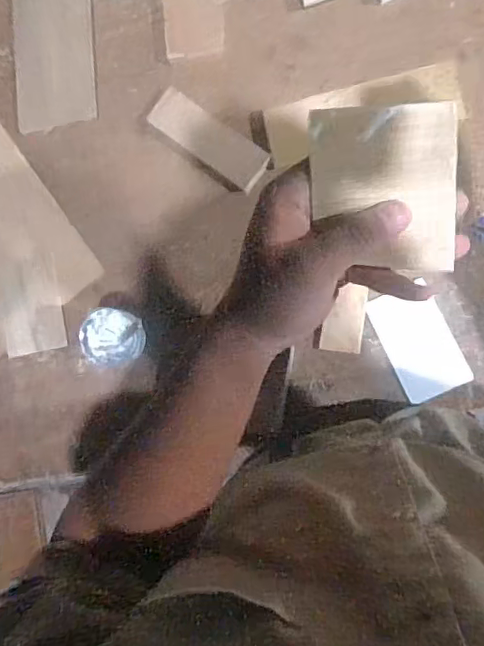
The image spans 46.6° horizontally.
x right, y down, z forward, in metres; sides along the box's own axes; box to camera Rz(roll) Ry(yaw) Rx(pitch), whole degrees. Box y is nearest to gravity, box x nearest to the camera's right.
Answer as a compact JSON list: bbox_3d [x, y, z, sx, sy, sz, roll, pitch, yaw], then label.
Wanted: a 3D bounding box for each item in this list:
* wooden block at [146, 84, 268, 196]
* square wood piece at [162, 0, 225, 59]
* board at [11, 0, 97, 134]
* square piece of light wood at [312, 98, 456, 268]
[{"bbox_3d":[-0.041,-0.228,0.696,0.156,0.017,0.052,37,95,8],"label":"wooden block"},{"bbox_3d":[-0.061,-0.388,0.705,0.075,0.010,0.104,-6,88,9],"label":"square wood piece"},{"bbox_3d":[-0.251,-0.415,0.729,0.115,0.012,0.322,-3,89,9],"label":"board"},{"bbox_3d":[0.073,-0.067,0.292,0.070,0.007,0.085,2,117,21],"label":"square piece of light wood"}]

